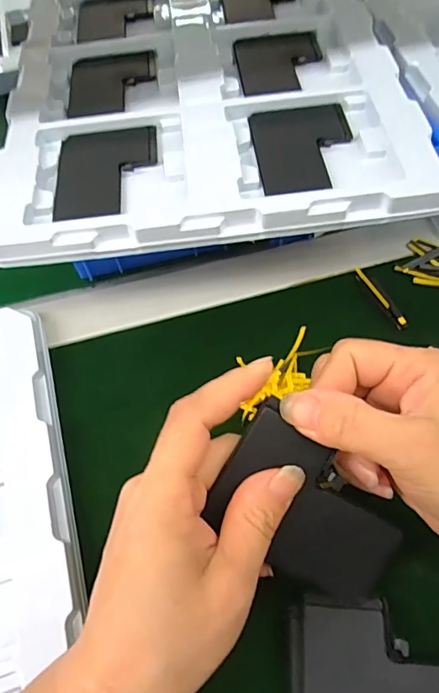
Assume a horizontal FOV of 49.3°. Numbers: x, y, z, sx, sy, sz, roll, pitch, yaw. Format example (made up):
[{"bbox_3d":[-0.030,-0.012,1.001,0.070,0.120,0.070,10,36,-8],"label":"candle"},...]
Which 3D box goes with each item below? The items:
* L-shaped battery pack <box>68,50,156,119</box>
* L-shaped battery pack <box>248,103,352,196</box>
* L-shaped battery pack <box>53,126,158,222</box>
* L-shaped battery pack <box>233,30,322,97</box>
[{"bbox_3d":[-0.082,-0.205,0.369,0.066,0.004,0.079,-7,59,-2],"label":"L-shaped battery pack"},{"bbox_3d":[0.056,-0.133,0.316,0.065,0.005,0.084,-7,59,-1],"label":"L-shaped battery pack"},{"bbox_3d":[-0.074,-0.117,0.315,0.065,0.004,0.083,-6,59,-1],"label":"L-shaped battery pack"},{"bbox_3d":[0.047,-0.222,0.370,0.067,0.004,0.080,-6,59,-1],"label":"L-shaped battery pack"}]

